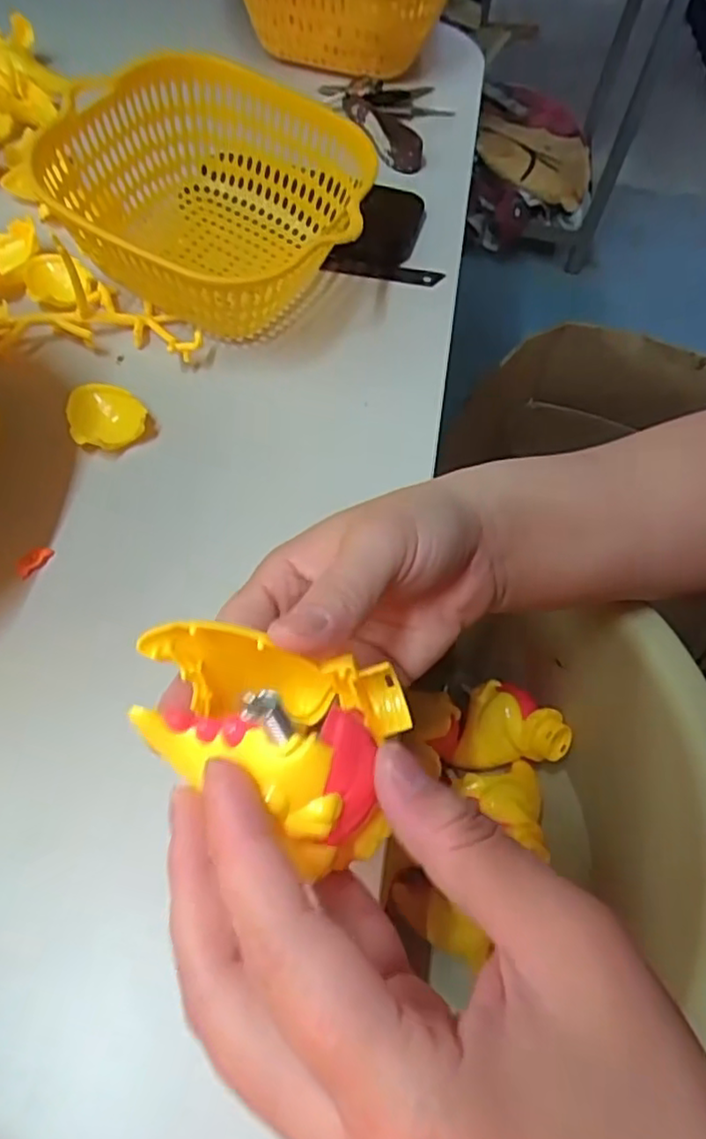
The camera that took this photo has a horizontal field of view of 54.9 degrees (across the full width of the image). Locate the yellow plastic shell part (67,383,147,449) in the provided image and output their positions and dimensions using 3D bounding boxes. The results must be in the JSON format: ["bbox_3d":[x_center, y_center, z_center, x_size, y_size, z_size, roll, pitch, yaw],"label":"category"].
[{"bbox_3d":[-0.130,-0.080,0.363,0.038,0.016,0.041,-10,59,-10],"label":"yellow plastic shell part"}]

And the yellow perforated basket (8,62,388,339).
[{"bbox_3d":[-0.079,-0.214,0.399,0.168,0.079,0.162,2,57,-3],"label":"yellow perforated basket"}]

